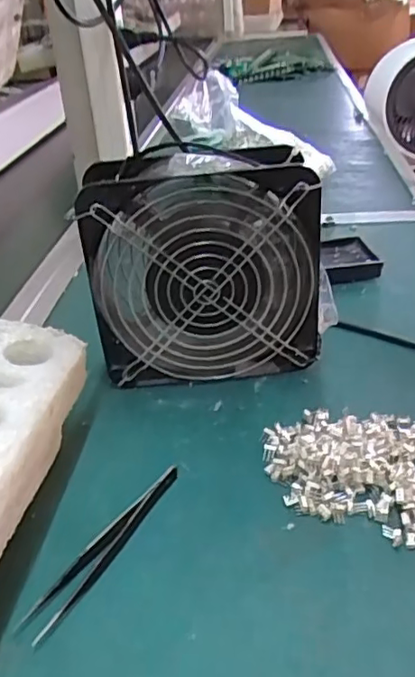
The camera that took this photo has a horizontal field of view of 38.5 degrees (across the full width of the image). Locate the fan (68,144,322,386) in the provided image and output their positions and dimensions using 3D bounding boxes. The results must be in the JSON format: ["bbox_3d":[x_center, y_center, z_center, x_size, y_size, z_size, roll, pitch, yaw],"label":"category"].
[{"bbox_3d":[0.002,-0.048,0.409,0.155,0.152,0.057,-4,32,1],"label":"fan"}]

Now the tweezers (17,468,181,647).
[{"bbox_3d":[-0.048,0.106,0.305,0.015,0.010,0.112,19,39,32],"label":"tweezers"}]

